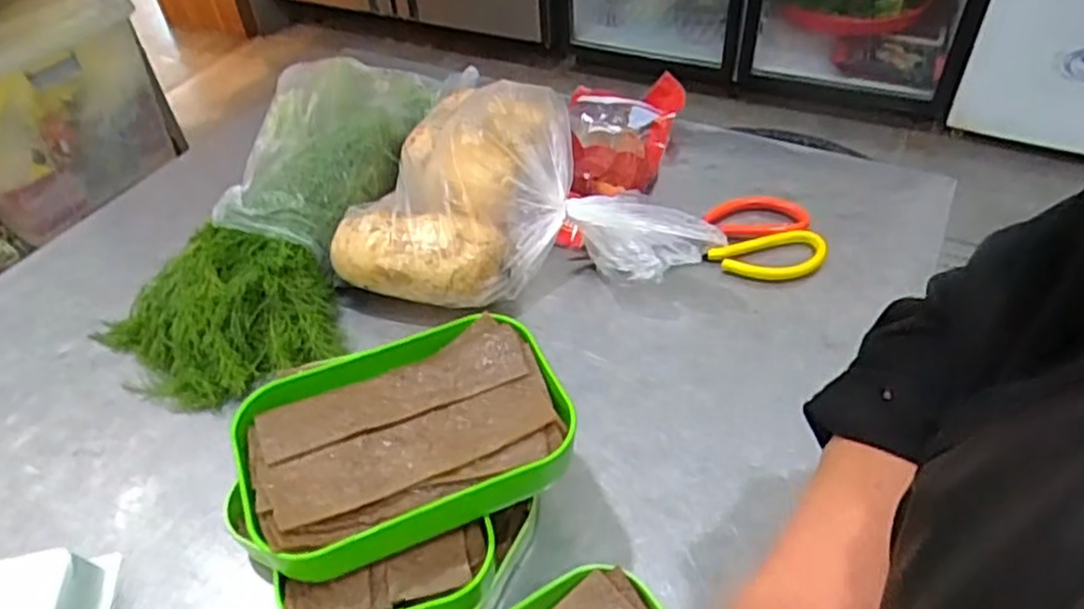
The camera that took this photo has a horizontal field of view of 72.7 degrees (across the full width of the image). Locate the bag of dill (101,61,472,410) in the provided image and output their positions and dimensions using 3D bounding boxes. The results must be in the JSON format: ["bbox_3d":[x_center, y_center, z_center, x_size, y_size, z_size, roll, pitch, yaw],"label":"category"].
[{"bbox_3d":[-0.244,-0.110,0.720,0.222,0.089,0.465,4,45,8],"label":"bag of dill"}]

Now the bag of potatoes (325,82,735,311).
[{"bbox_3d":[-0.021,-0.110,0.675,0.301,0.124,0.214,-2,44,2],"label":"bag of potatoes"}]

